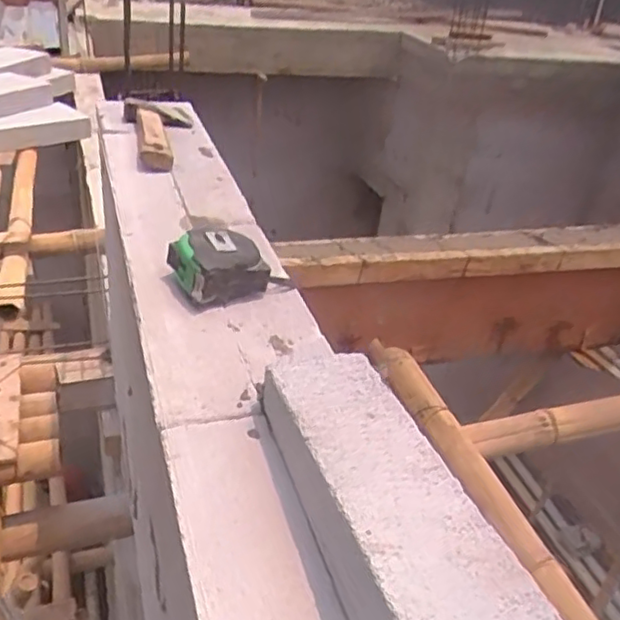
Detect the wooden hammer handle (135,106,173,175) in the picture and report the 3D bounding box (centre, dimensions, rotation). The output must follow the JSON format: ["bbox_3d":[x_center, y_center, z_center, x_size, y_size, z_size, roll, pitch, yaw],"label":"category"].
[{"bbox_3d":[-0.214,-0.237,0.888,0.042,0.032,0.192,-3,34,-15],"label":"wooden hammer handle"}]

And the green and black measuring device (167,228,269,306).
[{"bbox_3d":[-0.081,-0.042,0.595,0.079,0.043,0.083,-13,38,-29],"label":"green and black measuring device"}]

